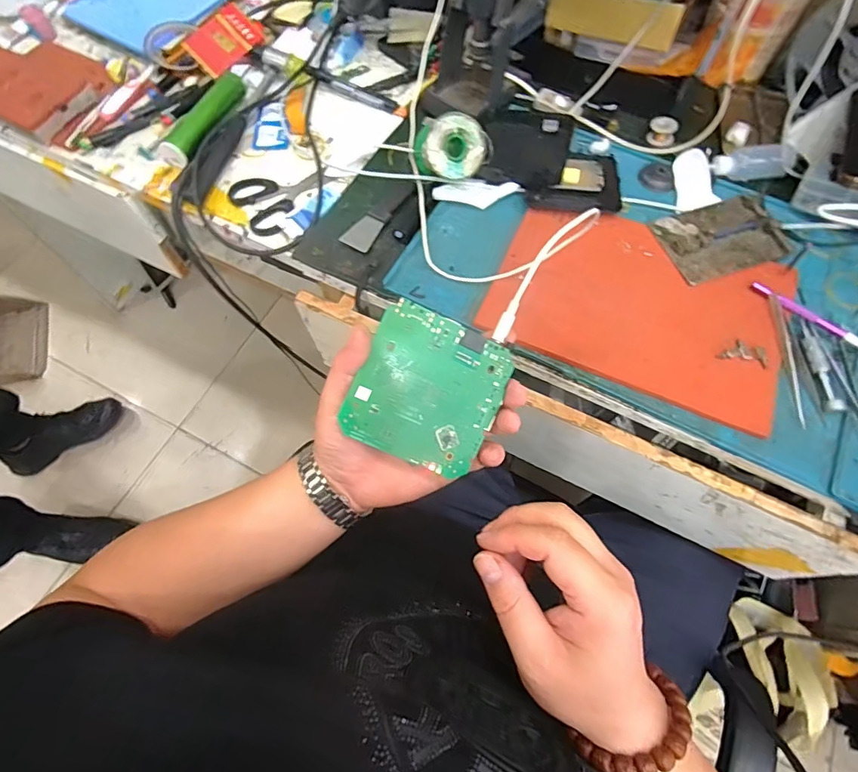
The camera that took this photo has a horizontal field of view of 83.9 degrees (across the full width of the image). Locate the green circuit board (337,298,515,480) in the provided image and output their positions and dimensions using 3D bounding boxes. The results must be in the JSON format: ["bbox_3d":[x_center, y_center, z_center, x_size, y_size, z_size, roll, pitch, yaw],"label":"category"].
[{"bbox_3d":[0.001,0.003,0.326,0.094,0.004,0.097,24,93,-11],"label":"green circuit board"}]

